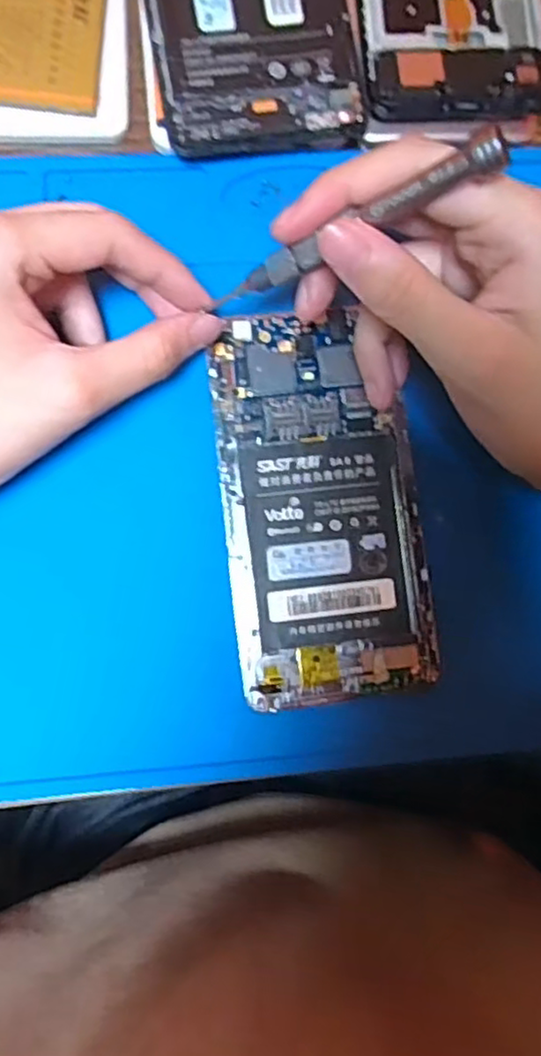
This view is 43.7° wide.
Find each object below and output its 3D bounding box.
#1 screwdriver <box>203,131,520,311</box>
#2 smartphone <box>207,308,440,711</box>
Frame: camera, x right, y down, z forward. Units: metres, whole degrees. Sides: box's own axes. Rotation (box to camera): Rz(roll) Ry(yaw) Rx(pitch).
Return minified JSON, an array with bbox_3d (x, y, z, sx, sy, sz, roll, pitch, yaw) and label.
[{"bbox_3d":[0.021,-0.086,0.196,0.097,0.005,0.008,-14,86,39],"label":"screwdriver"},{"bbox_3d":[0.019,-0.008,0.243,0.069,0.004,0.137,-7,87,-5],"label":"smartphone"}]

